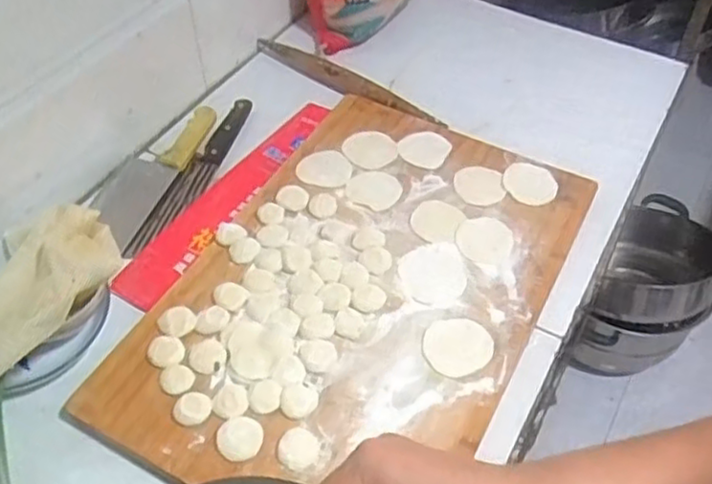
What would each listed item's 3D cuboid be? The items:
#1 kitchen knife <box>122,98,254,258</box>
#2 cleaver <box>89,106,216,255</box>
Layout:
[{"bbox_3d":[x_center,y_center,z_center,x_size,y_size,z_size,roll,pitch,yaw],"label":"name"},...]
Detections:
[{"bbox_3d":[-0.210,-0.089,0.910,0.035,0.013,0.298,37,53,-14],"label":"kitchen knife"},{"bbox_3d":[-0.272,-0.099,0.912,0.082,0.021,0.246,16,51,13],"label":"cleaver"}]

